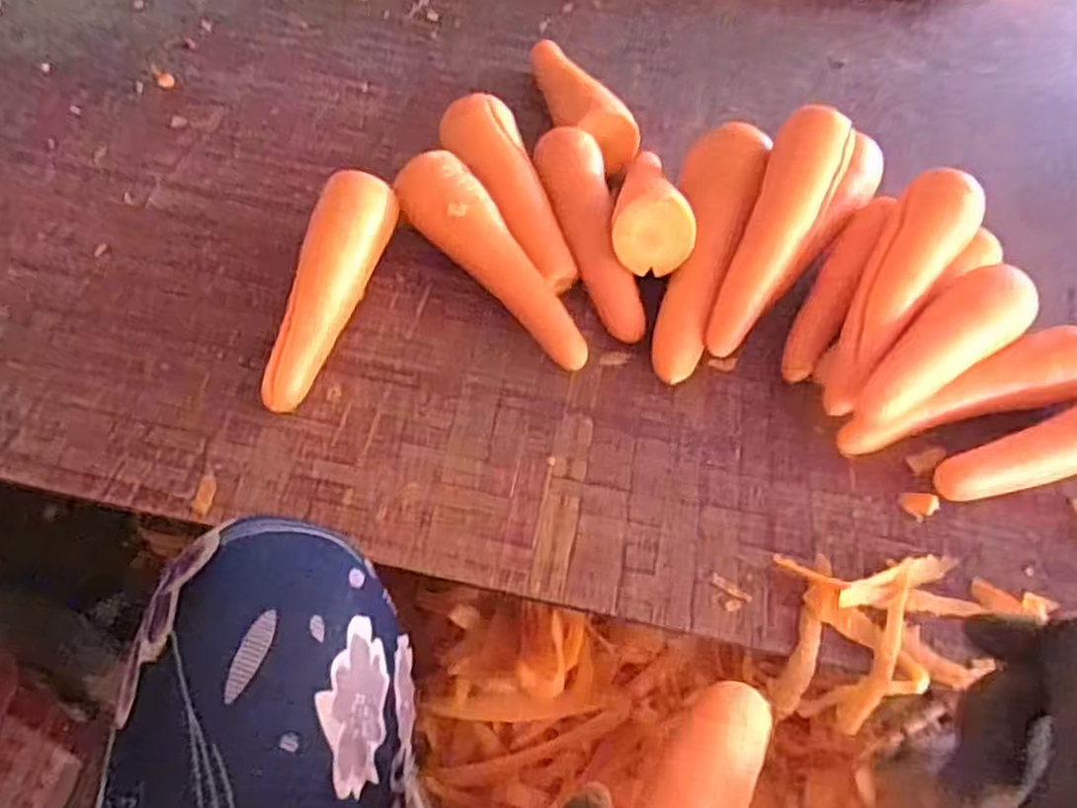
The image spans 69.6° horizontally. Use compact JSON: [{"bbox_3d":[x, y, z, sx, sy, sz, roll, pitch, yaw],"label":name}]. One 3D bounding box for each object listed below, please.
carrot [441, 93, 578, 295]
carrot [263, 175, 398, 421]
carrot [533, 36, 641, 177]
[{"bbox_3d":[-0.023,-0.162,0.599,0.053,0.060,0.182,-17,56,-16],"label":"carrot"},{"bbox_3d":[-0.153,-0.081,0.529,0.055,0.056,0.186,15,53,7],"label":"carrot"},{"bbox_3d":[0.029,-0.266,0.684,0.050,0.052,0.190,-17,56,-16],"label":"carrot"}]

